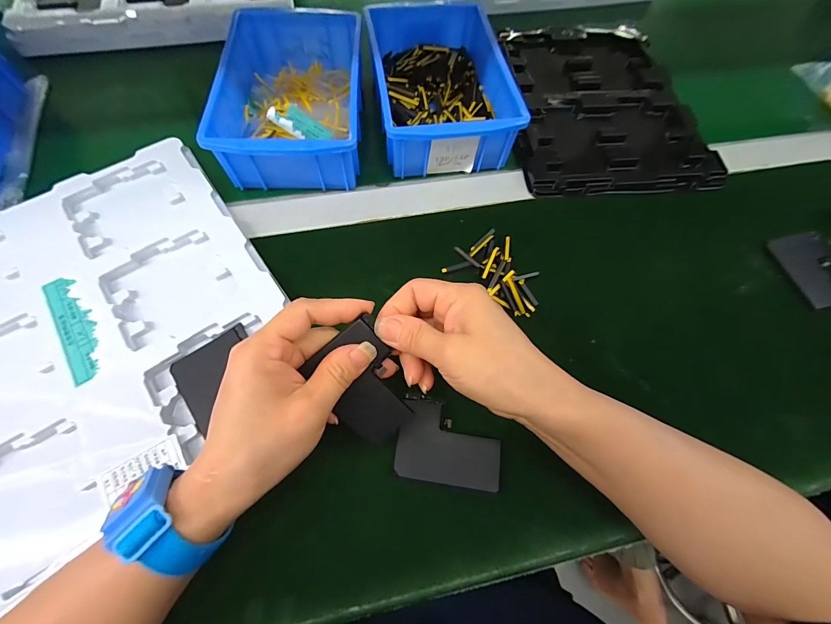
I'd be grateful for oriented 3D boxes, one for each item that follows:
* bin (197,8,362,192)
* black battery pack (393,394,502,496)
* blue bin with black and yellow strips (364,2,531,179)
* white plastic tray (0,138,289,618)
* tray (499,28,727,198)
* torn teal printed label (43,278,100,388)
[{"bbox_3d":[-0.123,-0.225,0.359,0.125,0.057,0.204,0,67,-3],"label":"bin"},{"bbox_3d":[0.026,0.097,0.263,0.075,0.007,0.057,9,67,1],"label":"black battery pack"},{"bbox_3d":[0.023,-0.245,0.388,0.132,0.068,0.199,-8,68,-6],"label":"blue bin with black and yellow strips"},{"bbox_3d":[-0.263,0.011,0.278,0.274,0.031,0.291,-36,73,-16],"label":"white plastic tray"},{"bbox_3d":[0.223,-0.260,0.424,0.219,0.022,0.282,-1,67,-3],"label":"tray"},{"bbox_3d":[-0.267,0.011,0.276,0.024,0.007,0.097,-32,72,-15],"label":"torn teal printed label"}]

